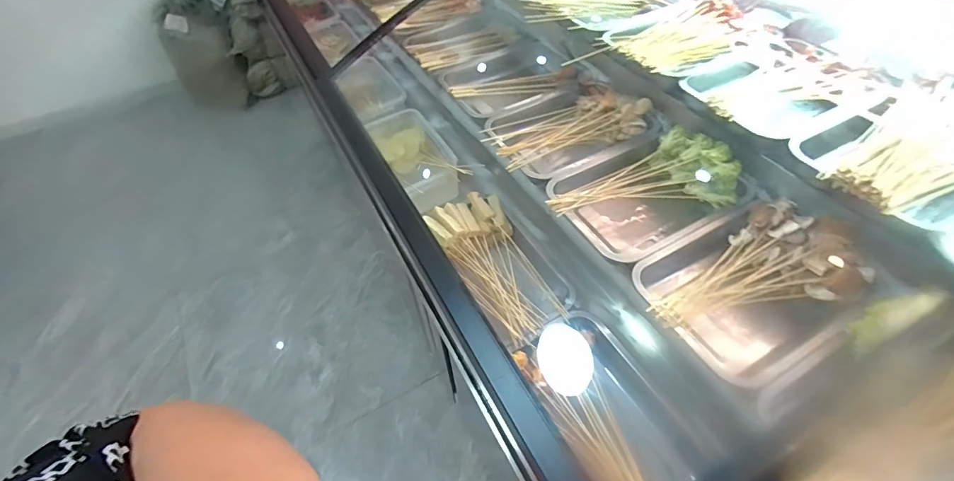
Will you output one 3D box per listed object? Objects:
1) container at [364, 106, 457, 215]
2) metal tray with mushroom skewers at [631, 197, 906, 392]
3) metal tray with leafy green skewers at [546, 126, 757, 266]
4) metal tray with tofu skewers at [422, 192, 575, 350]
[{"bbox_3d":[-0.135,-0.181,0.945,0.137,0.083,0.270,-26,54,-16],"label":"container"},{"bbox_3d":[0.387,0.067,0.614,0.296,0.121,0.208,-24,54,-16],"label":"metal tray with mushroom skewers"},{"bbox_3d":[0.282,-0.072,0.732,0.293,0.149,0.227,-29,55,-18],"label":"metal tray with leafy green skewers"},{"bbox_3d":[0.031,0.033,0.774,0.160,0.069,0.337,-26,55,-17],"label":"metal tray with tofu skewers"}]

